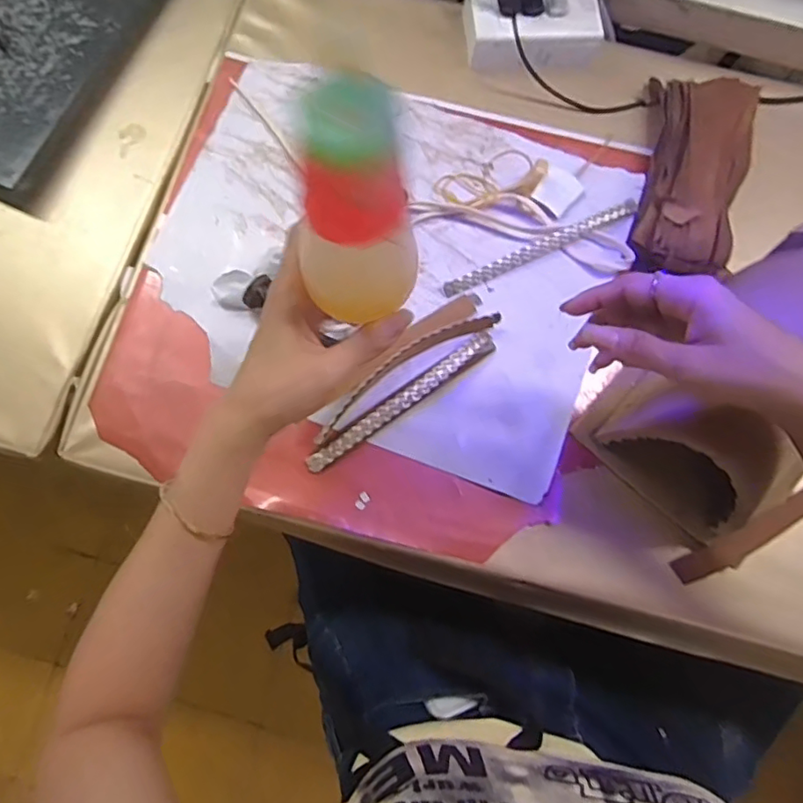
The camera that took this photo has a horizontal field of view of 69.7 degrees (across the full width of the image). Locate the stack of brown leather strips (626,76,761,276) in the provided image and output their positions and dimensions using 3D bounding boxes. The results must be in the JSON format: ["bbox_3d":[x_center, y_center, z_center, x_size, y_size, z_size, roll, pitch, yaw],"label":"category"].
[{"bbox_3d":[0.259,-0.202,0.508,0.092,0.049,0.202,15,76,2],"label":"stack of brown leather strips"}]

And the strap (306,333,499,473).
[{"bbox_3d":[0.003,-0.001,0.468,0.184,0.021,0.018,-36,80,-10],"label":"strap"}]

